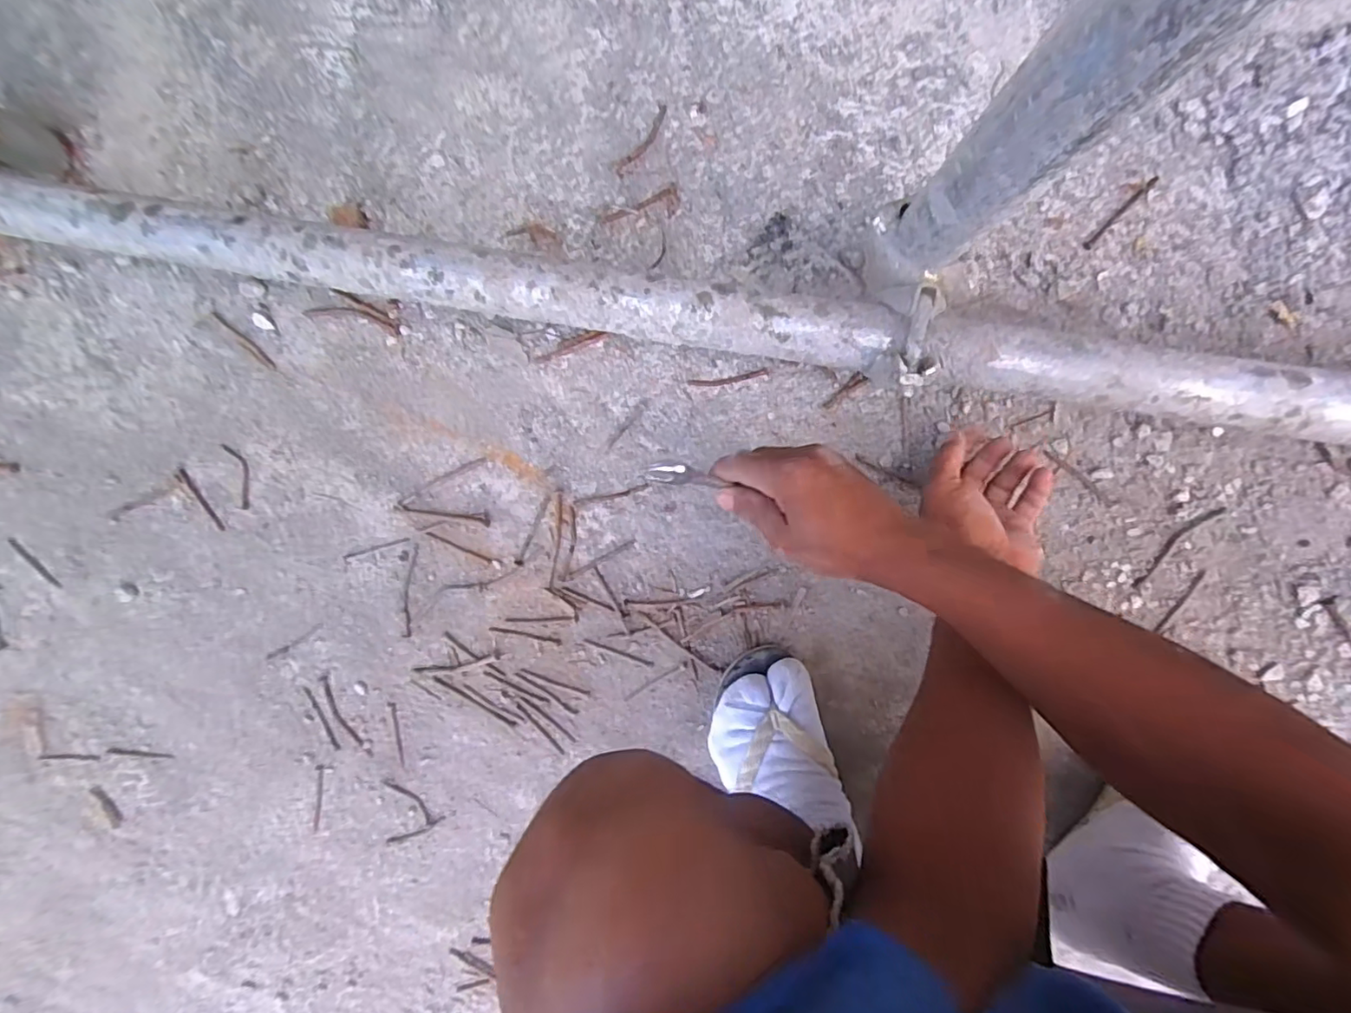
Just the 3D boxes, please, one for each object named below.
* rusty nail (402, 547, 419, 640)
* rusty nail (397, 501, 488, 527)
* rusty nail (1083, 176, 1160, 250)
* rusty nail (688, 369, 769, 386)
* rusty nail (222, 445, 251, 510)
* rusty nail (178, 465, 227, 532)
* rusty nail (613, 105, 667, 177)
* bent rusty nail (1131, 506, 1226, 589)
[{"bbox_3d":[-0.268,0.086,0.573,0.011,0.004,0.097,9,97,5],"label":"rusty nail"},{"bbox_3d":[-0.227,0.007,0.559,0.094,0.006,0.014,7,97,5],"label":"rusty nail"},{"bbox_3d":[0.370,-0.243,0.473,0.006,0.004,0.073,44,99,0],"label":"rusty nail"},{"bbox_3d":[0.048,-0.116,0.517,0.071,0.004,0.008,-8,96,7],"label":"rusty nail"},{"bbox_3d":[-0.441,-0.032,0.578,0.024,0.004,0.068,-17,95,7],"label":"rusty nail"},{"bbox_3d":[-0.491,-0.008,0.590,0.009,0.005,0.076,-33,92,8],"label":"rusty nail"},{"bbox_3d":[-0.030,-0.323,0.502,0.014,0.004,0.069,43,99,0],"label":"rusty nail"},{"bbox_3d":[0.439,0.034,0.499,0.015,0.004,0.097,42,99,0],"label":"bent rusty nail"}]

